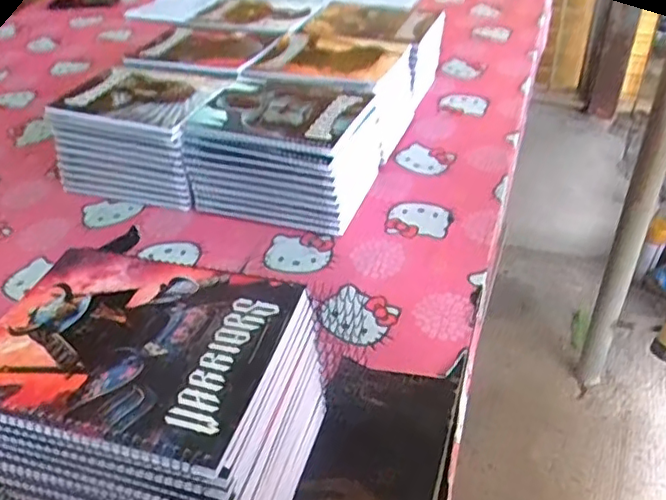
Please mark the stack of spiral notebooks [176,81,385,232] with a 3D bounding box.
[{"bbox_3d":[-0.054,-0.130,0.784,0.204,0.121,0.179,12,41,19],"label":"stack of spiral notebooks"}]

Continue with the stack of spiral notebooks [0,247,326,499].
[{"bbox_3d":[-0.128,0.120,0.454,0.203,0.166,0.157,9,40,15],"label":"stack of spiral notebooks"}]

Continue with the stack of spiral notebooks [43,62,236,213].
[{"bbox_3d":[-0.248,-0.155,0.836,0.202,0.124,0.159,11,41,17],"label":"stack of spiral notebooks"}]

